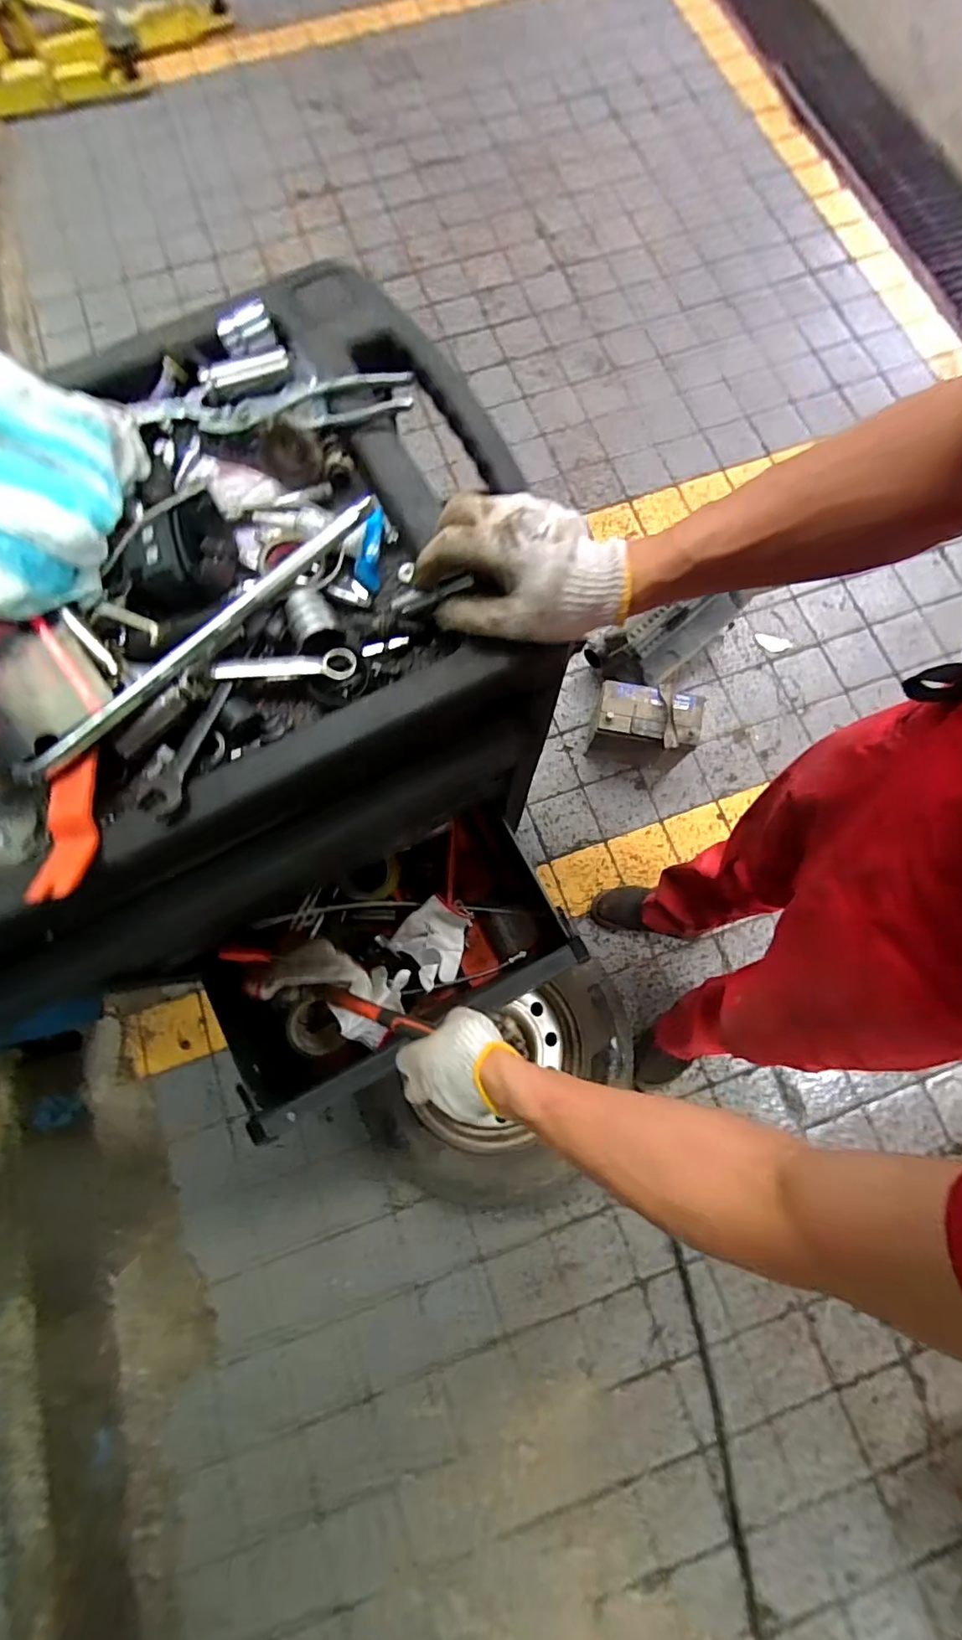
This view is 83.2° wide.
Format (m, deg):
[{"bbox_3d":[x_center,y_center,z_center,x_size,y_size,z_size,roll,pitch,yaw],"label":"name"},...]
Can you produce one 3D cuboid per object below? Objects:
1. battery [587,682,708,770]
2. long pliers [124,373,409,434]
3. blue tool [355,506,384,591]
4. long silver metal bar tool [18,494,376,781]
[{"bbox_3d":[0.400,-0.227,1.342,0.246,0.224,0.160,11,78,4],"label":"battery"},{"bbox_3d":[-0.189,-0.382,0.492,0.254,0.023,0.045,3,89,8],"label":"long pliers"},{"bbox_3d":[-0.096,-0.238,0.472,0.020,0.019,0.070,5,78,3],"label":"blue tool"},{"bbox_3d":[-0.215,-0.144,0.437,0.341,0.024,0.022,-42,81,-8],"label":"long silver metal bar tool"}]

